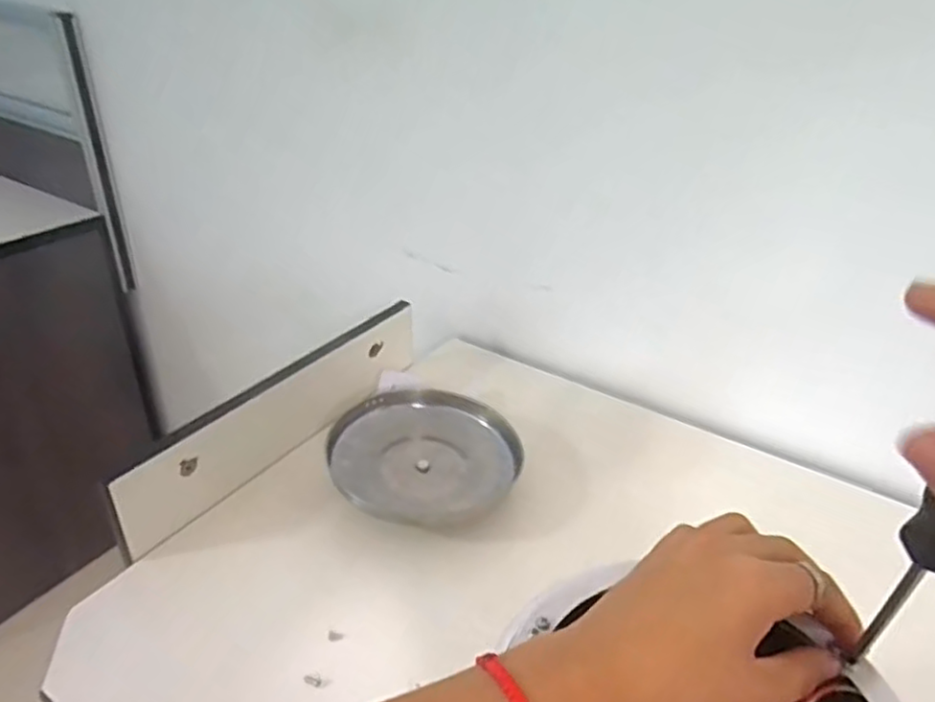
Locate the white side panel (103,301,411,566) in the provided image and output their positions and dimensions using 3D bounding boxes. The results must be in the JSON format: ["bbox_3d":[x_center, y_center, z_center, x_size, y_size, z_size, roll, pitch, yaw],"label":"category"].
[{"bbox_3d":[-0.188,0.061,0.711,0.024,0.088,0.390,22,37,29],"label":"white side panel"}]

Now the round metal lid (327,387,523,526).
[{"bbox_3d":[-0.046,0.101,0.681,0.163,0.034,0.178,2,42,-1],"label":"round metal lid"}]

